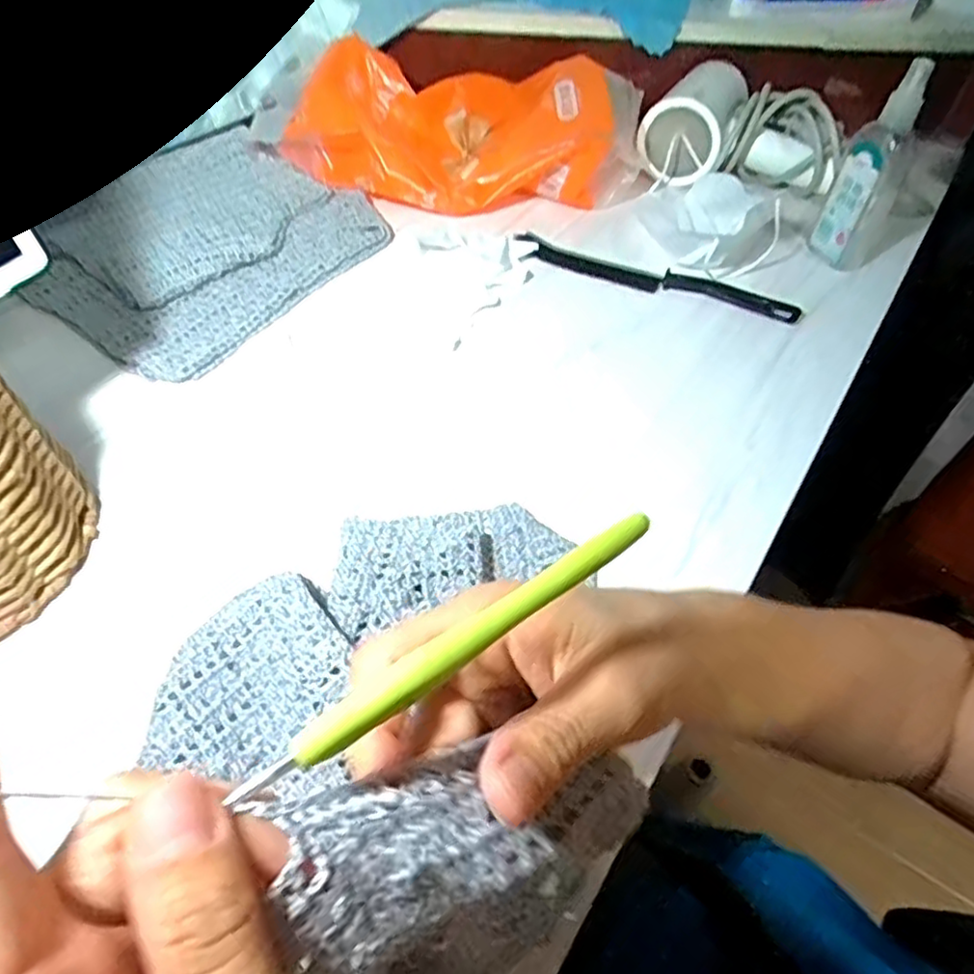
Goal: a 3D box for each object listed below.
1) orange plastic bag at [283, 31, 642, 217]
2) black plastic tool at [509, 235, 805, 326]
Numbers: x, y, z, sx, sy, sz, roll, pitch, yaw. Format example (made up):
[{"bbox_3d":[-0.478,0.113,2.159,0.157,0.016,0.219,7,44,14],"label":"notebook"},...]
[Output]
[{"bbox_3d":[-0.017,-0.315,0.589,0.300,0.073,0.156,4,51,0],"label":"orange plastic bag"},{"bbox_3d":[0.128,-0.159,0.519,0.217,0.012,0.024,19,53,12],"label":"black plastic tool"}]

